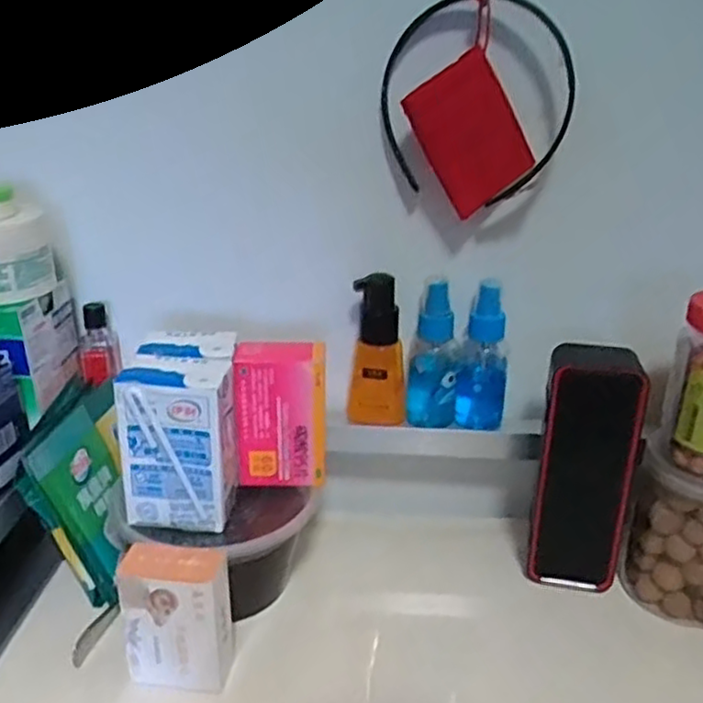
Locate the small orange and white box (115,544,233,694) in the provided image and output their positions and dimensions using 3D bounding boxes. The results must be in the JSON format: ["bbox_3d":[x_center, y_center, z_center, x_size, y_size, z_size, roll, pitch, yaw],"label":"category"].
[{"bbox_3d":[-0.105,0.159,0.433,0.062,0.089,0.028,3,23,3],"label":"small orange and white box"}]

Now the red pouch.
[{"bbox_3d":[0.083,-0.148,0.490,0.064,0.091,0.016,-32,23,5],"label":"red pouch"}]

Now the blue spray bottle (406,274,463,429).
[{"bbox_3d":[0.068,0.002,0.555,0.037,0.117,0.030,20,29,38],"label":"blue spray bottle"}]

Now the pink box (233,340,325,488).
[{"bbox_3d":[-0.048,0.044,0.496,0.059,0.098,0.024,2,23,0],"label":"pink box"}]

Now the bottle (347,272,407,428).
[{"bbox_3d":[0.021,0.000,0.551,0.043,0.116,0.028,3,23,4],"label":"bottle"}]

